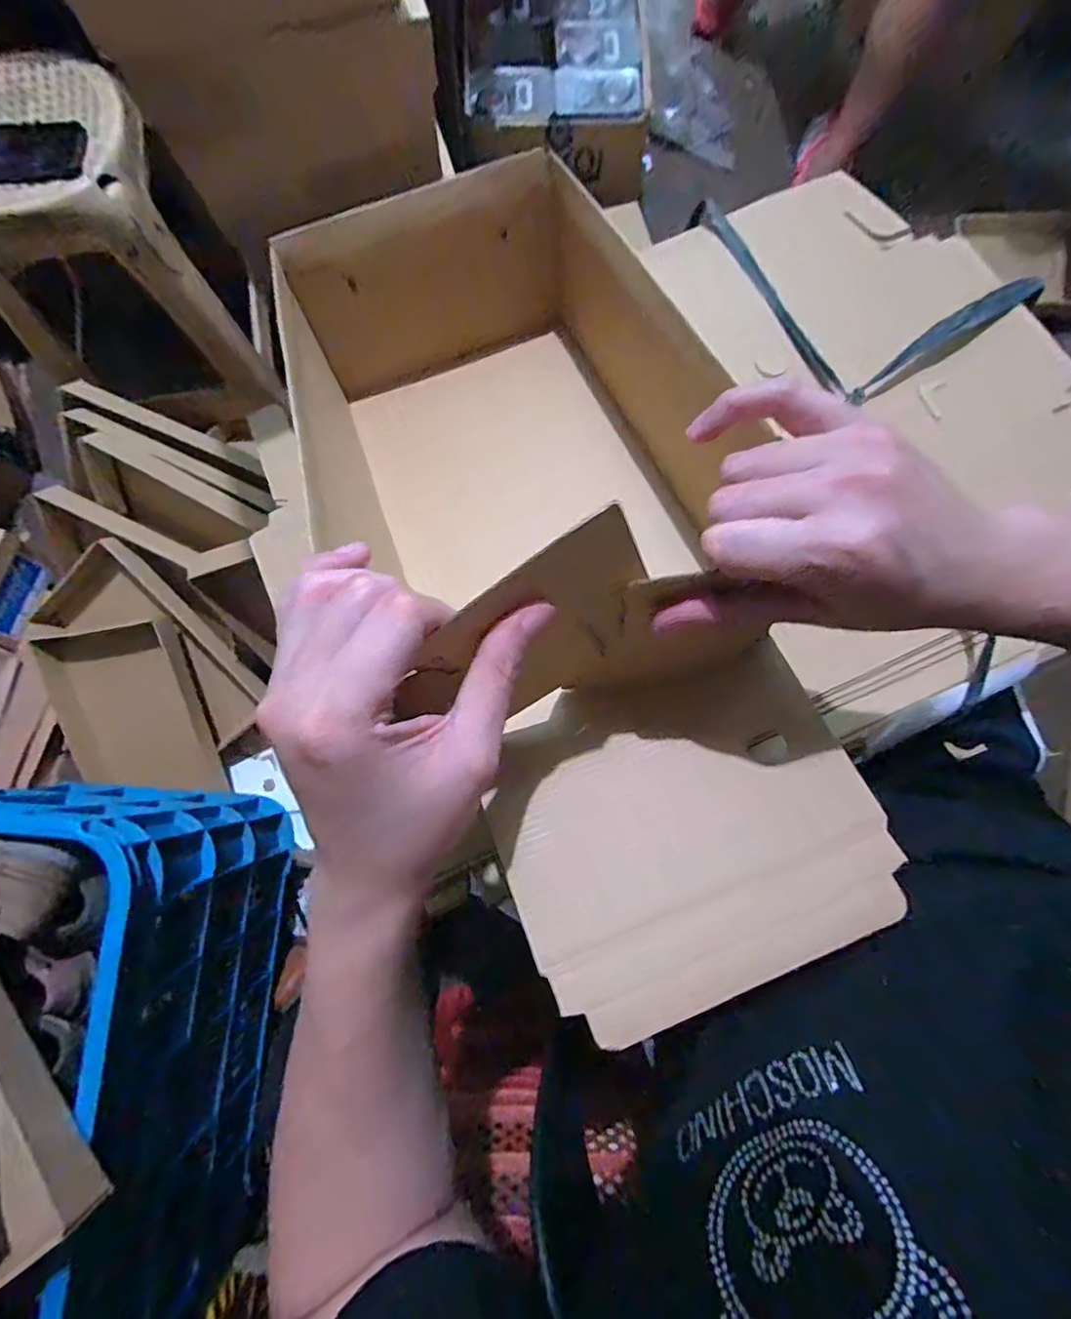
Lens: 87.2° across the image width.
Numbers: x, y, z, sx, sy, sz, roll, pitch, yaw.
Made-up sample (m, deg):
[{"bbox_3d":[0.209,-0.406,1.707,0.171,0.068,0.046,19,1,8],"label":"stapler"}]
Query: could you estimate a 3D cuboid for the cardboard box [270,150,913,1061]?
[{"bbox_3d":[0.016,-0.070,0.348,0.271,0.112,0.508,-21,72,-4],"label":"cardboard box"}]

